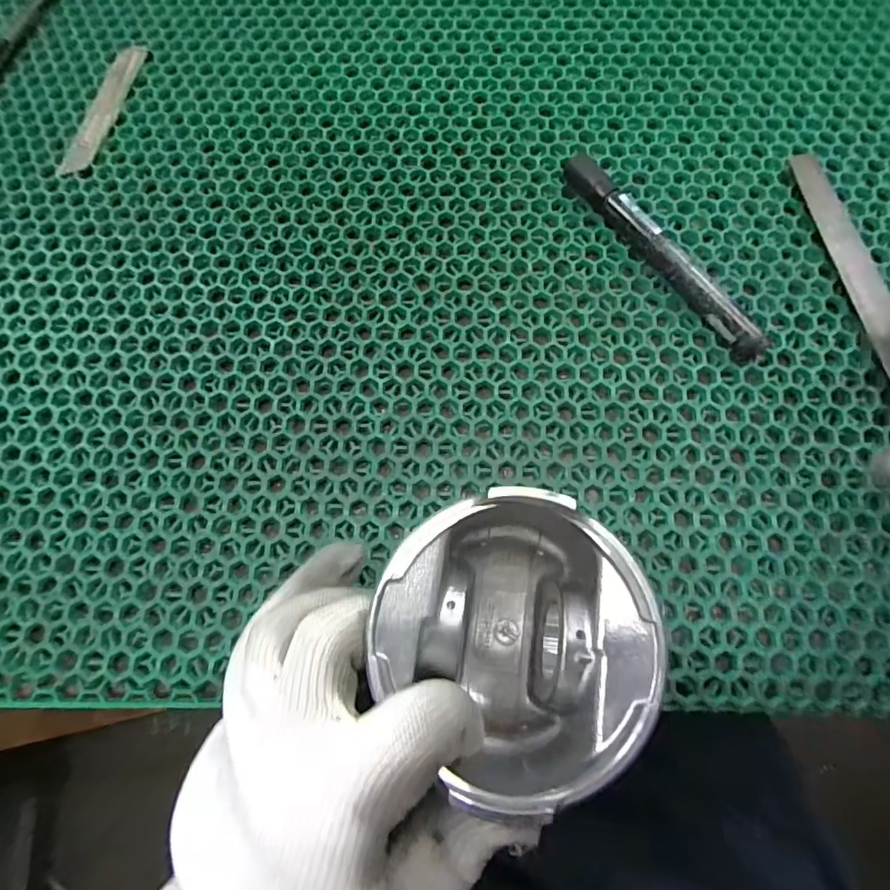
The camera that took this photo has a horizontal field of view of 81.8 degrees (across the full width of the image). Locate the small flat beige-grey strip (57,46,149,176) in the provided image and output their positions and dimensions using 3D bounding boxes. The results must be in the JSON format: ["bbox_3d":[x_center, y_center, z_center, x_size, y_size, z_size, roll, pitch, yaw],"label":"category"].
[{"bbox_3d":[-0.214,-0.213,0.324,0.021,0.004,0.104,11,74,4],"label":"small flat beige-grey strip"}]

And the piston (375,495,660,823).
[{"bbox_3d":[0.024,0.071,0.188,0.086,0.066,0.094,-18,74,-4],"label":"piston"}]

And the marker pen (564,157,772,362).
[{"bbox_3d":[0.114,-0.101,0.273,0.016,0.019,0.143,-33,76,-8],"label":"marker pen"}]

